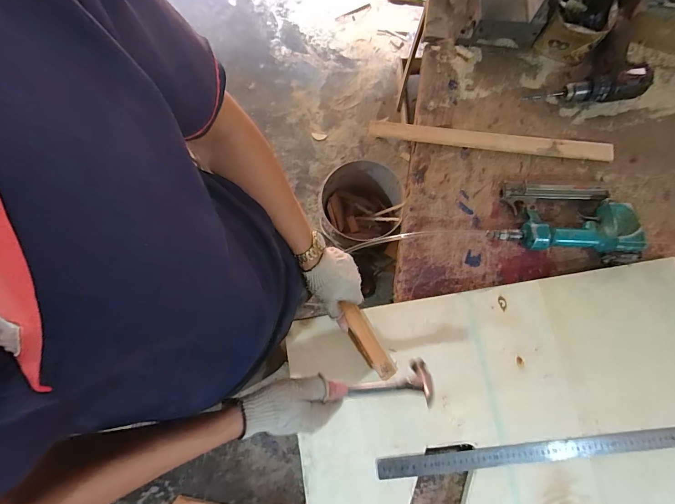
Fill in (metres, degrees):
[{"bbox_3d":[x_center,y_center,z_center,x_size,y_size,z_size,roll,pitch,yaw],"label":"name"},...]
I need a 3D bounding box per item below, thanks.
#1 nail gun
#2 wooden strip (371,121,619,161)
[{"bbox_3d":[0.417,-0.071,0.613,0.237,0.054,0.146,11,80,3],"label":"nail gun"},{"bbox_3d":[0.301,-0.224,0.677,0.467,0.017,0.034,7,79,2],"label":"wooden strip"}]

